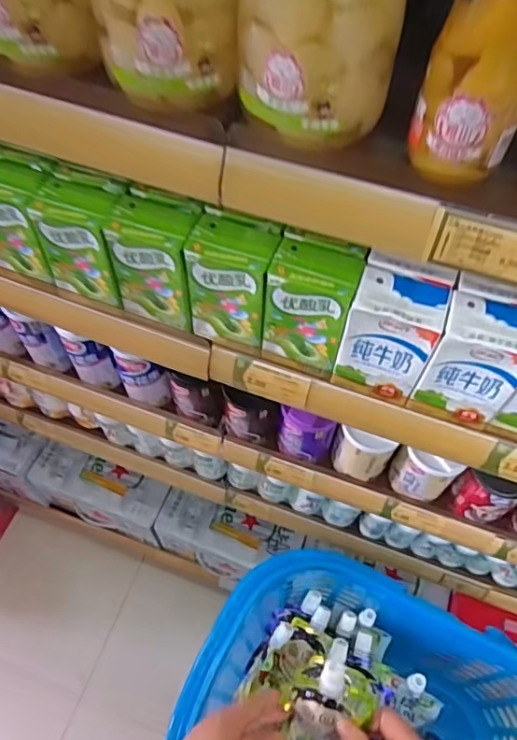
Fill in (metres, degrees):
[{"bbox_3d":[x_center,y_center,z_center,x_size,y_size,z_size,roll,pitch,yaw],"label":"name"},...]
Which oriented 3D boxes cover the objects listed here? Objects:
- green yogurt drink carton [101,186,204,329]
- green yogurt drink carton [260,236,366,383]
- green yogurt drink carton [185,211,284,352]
[{"bbox_3d":[-0.080,-0.092,0.465,0.064,0.099,0.054,17,60,10],"label":"green yogurt drink carton"},{"bbox_3d":[0.042,-0.050,0.442,0.065,0.099,0.052,17,60,10],"label":"green yogurt drink carton"},{"bbox_3d":[-0.019,-0.072,0.451,0.065,0.096,0.053,18,60,10],"label":"green yogurt drink carton"}]

